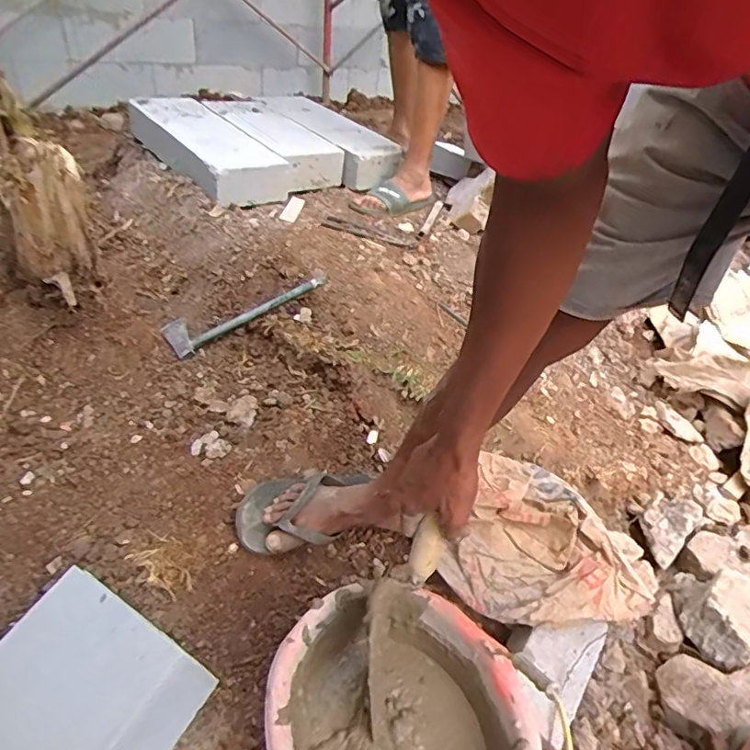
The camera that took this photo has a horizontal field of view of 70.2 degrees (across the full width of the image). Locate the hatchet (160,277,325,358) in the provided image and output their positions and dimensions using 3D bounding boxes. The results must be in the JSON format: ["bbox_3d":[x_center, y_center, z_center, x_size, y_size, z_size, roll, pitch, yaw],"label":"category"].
[{"bbox_3d":[-0.254,-0.129,1.058,0.324,0.038,0.080,-23,42,-5],"label":"hatchet"}]

